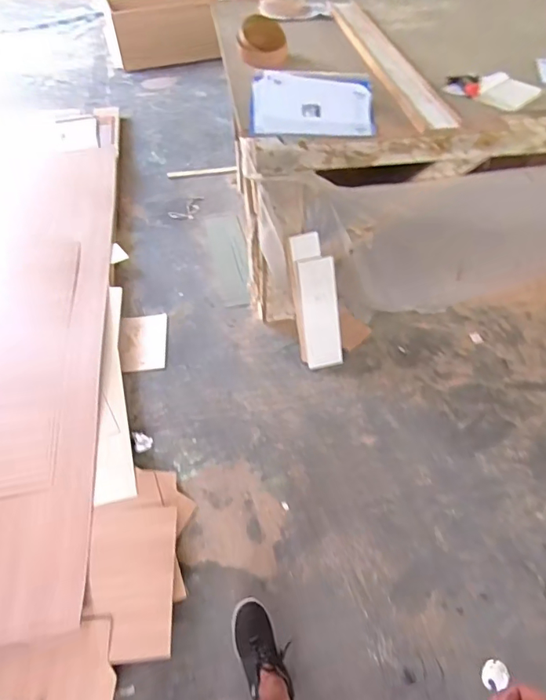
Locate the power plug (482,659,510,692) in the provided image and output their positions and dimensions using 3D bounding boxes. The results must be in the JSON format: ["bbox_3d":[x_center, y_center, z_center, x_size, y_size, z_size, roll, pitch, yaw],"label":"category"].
[{"bbox_3d":[0.348,0.508,0.720,0.041,0.028,0.036,-31,16,15],"label":"power plug"}]

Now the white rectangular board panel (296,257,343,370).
[{"bbox_3d":[0.176,-0.132,1.717,0.137,0.410,0.038,-11,18,-8],"label":"white rectangular board panel"}]

